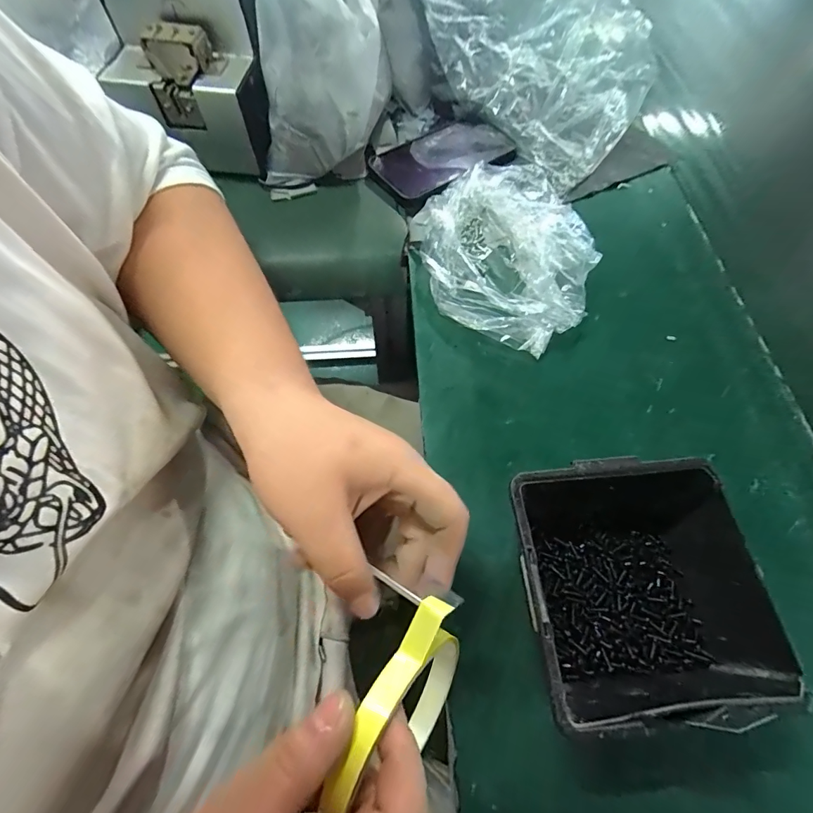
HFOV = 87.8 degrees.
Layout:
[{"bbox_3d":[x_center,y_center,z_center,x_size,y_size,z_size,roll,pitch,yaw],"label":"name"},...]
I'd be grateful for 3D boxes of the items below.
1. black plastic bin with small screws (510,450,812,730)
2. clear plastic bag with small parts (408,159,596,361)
[{"bbox_3d":[0.125,0.095,0.235,0.133,0.065,0.115,-6,63,-4],"label":"black plastic bin with small screws"},{"bbox_3d":[0.079,-0.138,0.366,0.130,0.041,0.198,-10,64,-6],"label":"clear plastic bag with small parts"}]

